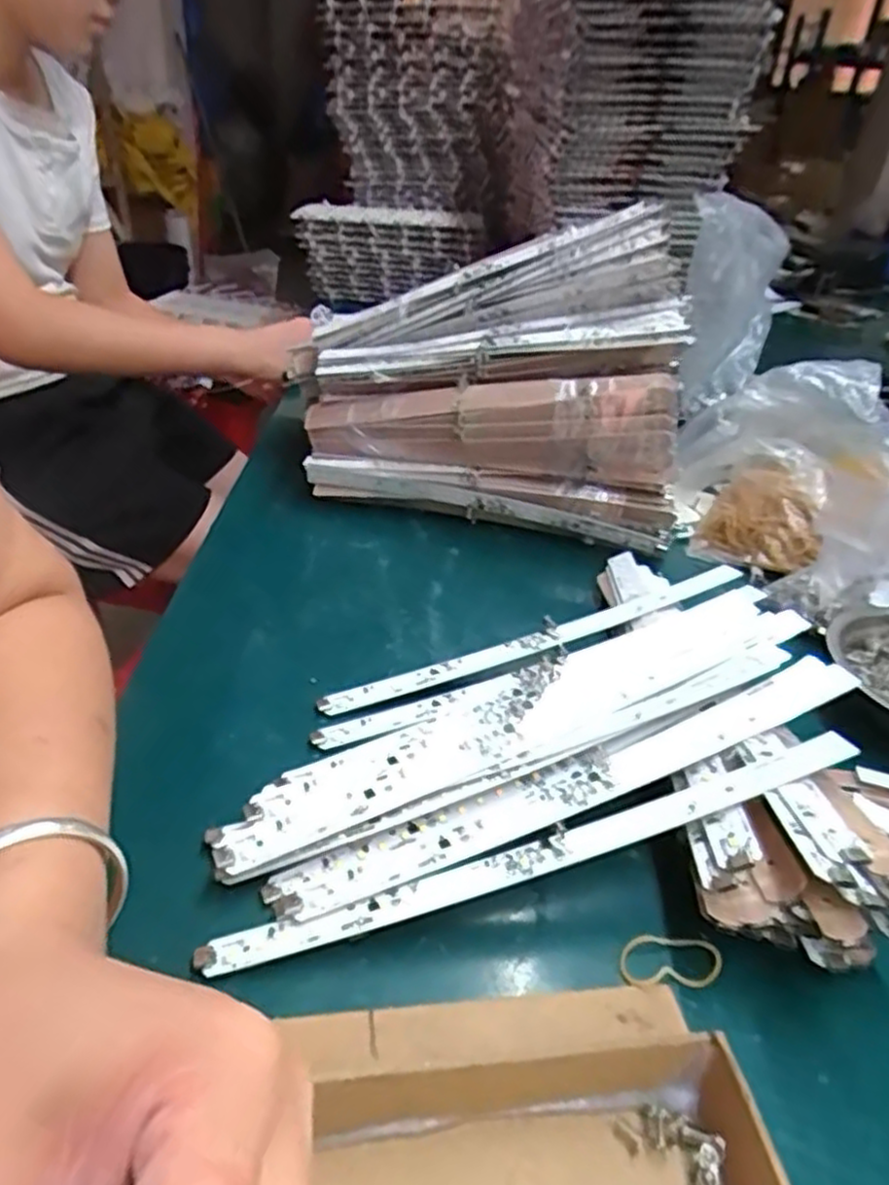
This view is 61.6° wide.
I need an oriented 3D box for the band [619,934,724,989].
[{"bbox_3d":[0.093,0.150,0.306,0.042,0.004,0.021,1,34,-5],"label":"band"}]

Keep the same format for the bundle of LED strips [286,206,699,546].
[{"bbox_3d":[0.032,-0.165,0.586,0.307,0.215,0.104,9,34,8],"label":"bundle of LED strips"}]

